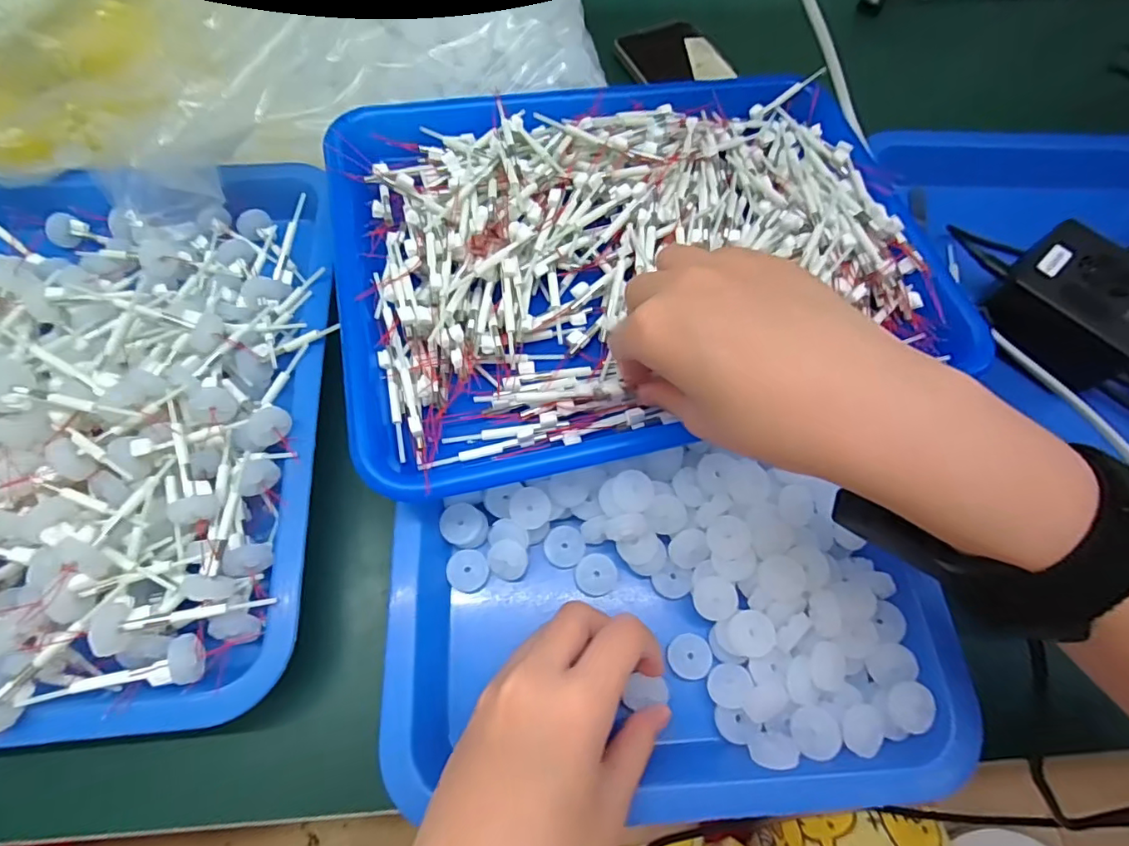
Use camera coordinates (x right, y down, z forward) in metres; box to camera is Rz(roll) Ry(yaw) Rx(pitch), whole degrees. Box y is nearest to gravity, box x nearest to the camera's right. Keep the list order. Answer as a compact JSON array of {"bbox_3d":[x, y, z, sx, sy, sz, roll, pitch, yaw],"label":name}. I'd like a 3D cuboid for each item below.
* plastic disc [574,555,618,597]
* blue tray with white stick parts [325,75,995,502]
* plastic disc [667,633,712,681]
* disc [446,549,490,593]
[{"bbox_3d":[0.017,0.080,0.286,0.021,0.008,0.020,1,67,-2],"label":"plastic disc"},{"bbox_3d":[0.040,-0.099,0.319,0.325,0.049,0.239,-12,68,-7],"label":"blue tray with white stick parts"},{"bbox_3d":[0.062,0.116,0.270,0.021,0.004,0.020,1,67,-2],"label":"plastic disc"},{"bbox_3d":[-0.050,0.077,0.283,0.021,0.004,0.021,0,87,-6],"label":"disc"}]

